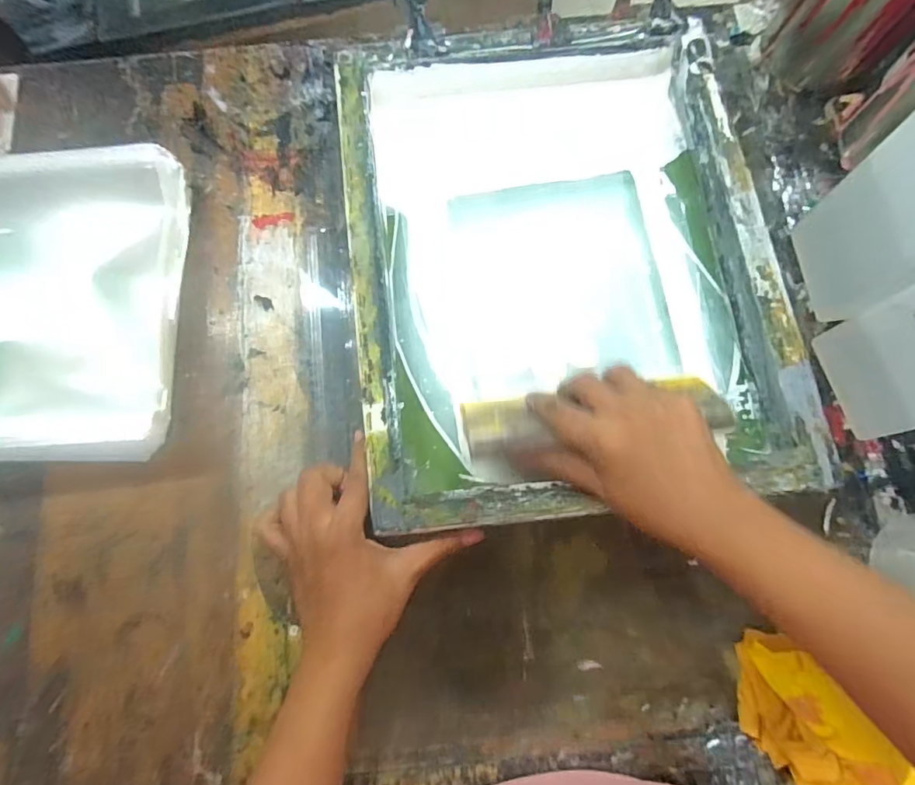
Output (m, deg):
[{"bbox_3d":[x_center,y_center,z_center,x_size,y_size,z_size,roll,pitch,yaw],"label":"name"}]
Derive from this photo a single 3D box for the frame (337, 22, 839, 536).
[{"bbox_3d":[0.086,-0.117,0.453,0.347,0.057,0.429,-6,75,-4],"label":"frame"}]

